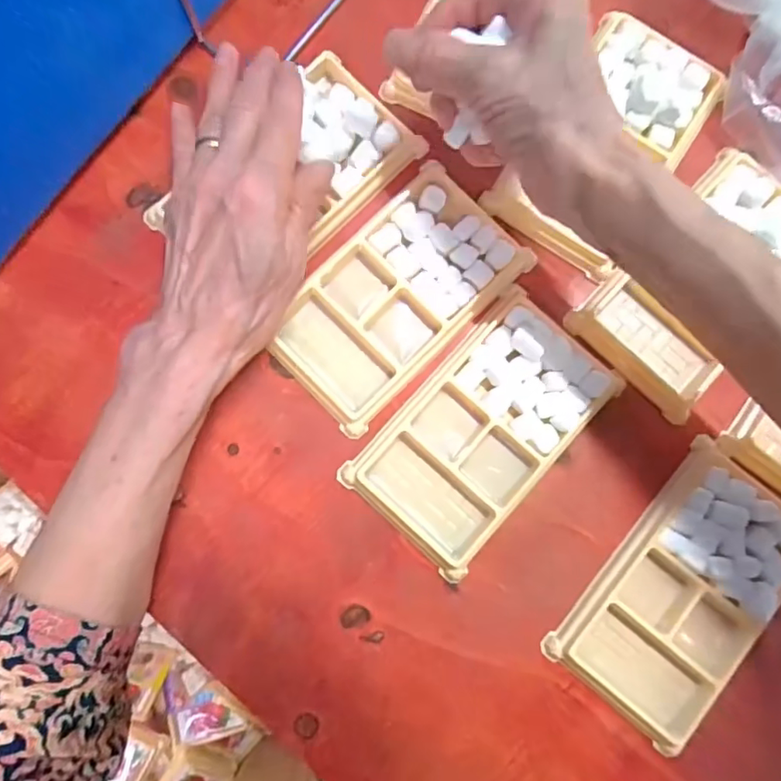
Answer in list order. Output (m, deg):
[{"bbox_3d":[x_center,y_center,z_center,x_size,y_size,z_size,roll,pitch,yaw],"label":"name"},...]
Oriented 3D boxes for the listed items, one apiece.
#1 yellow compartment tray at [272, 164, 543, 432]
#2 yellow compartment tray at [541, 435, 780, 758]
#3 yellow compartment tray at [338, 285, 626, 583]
[{"bbox_3d":[0.004,-0.049,0.294,0.074,0.011,0.136,44,86,4],"label":"yellow compartment tray"},{"bbox_3d":[0.148,0.099,0.280,0.075,0.014,0.134,40,85,3],"label":"yellow compartment tray"},{"bbox_3d":[0.050,0.018,0.287,0.077,0.013,0.139,43,85,4],"label":"yellow compartment tray"}]

